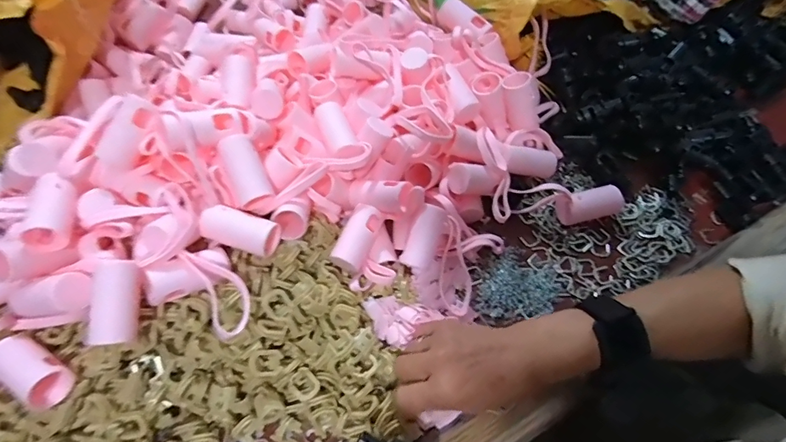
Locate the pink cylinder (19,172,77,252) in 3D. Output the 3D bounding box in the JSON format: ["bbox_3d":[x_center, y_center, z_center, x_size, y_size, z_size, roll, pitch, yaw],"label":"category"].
[{"bbox_3d":[-0.278,-0.008,0.356,0.025,0.024,0.063,-3,72,-4],"label":"pink cylinder"}]

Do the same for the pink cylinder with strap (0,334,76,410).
[{"bbox_3d":[-0.305,0.137,0.328,0.119,0.040,0.070,-34,65,-18],"label":"pink cylinder with strap"}]

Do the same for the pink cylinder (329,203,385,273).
[{"bbox_3d":[-0.033,0.015,0.420,0.028,0.024,0.065,20,62,12],"label":"pink cylinder"}]

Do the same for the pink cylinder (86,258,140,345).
[{"bbox_3d":[-0.206,0.060,0.329,0.025,0.022,0.062,1,82,-2],"label":"pink cylinder"}]

